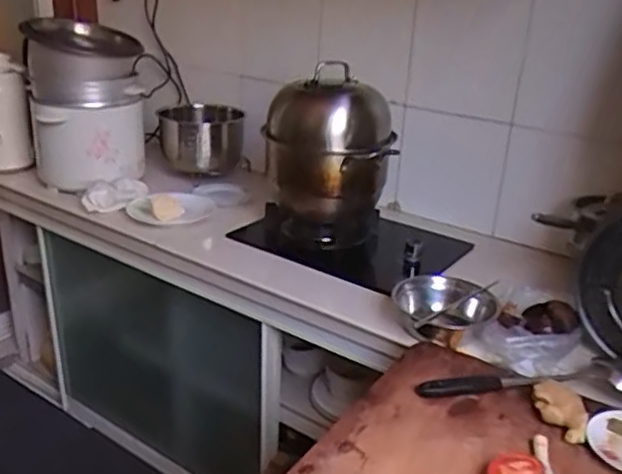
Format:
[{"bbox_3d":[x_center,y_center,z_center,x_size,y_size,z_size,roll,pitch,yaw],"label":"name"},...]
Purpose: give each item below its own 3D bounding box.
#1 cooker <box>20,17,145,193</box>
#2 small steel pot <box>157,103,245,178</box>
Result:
[{"bbox_3d":[-0.560,-0.337,1.625,0.266,0.359,0.287,-5,24,-17],"label":"cooker"},{"bbox_3d":[-0.303,-0.265,1.810,0.229,0.182,0.237,-1,23,-8],"label":"small steel pot"}]

